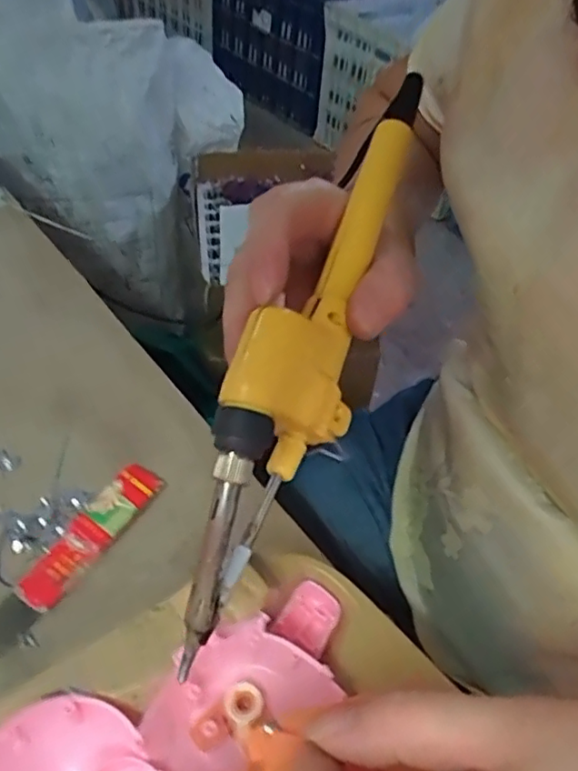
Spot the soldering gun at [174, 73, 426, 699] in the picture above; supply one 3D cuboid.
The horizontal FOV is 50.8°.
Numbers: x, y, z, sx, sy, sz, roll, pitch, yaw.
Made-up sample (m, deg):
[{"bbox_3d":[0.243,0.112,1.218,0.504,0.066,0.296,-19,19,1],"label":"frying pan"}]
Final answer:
[{"bbox_3d":[0.006,-0.011,0.210,0.035,0.034,0.201,19,68,10],"label":"soldering gun"}]

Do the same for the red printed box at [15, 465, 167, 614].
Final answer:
[{"bbox_3d":[-0.098,0.072,0.300,0.023,0.014,0.082,30,51,19],"label":"red printed box"}]

